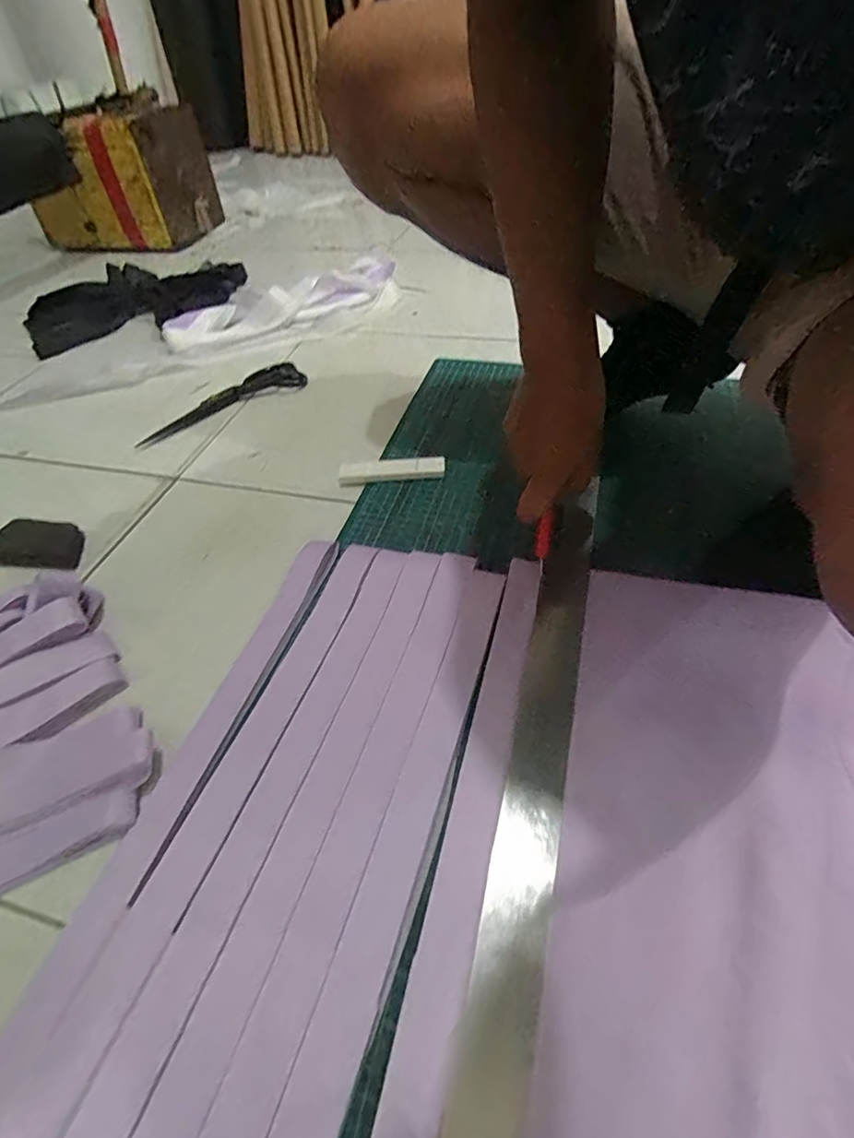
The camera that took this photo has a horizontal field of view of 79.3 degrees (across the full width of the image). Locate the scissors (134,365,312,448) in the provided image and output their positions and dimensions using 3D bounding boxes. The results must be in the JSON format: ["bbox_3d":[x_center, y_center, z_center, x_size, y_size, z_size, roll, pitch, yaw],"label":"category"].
[{"bbox_3d":[-0.284,-0.232,0.710,0.240,0.008,0.076,-32,53,-22],"label":"scissors"}]

